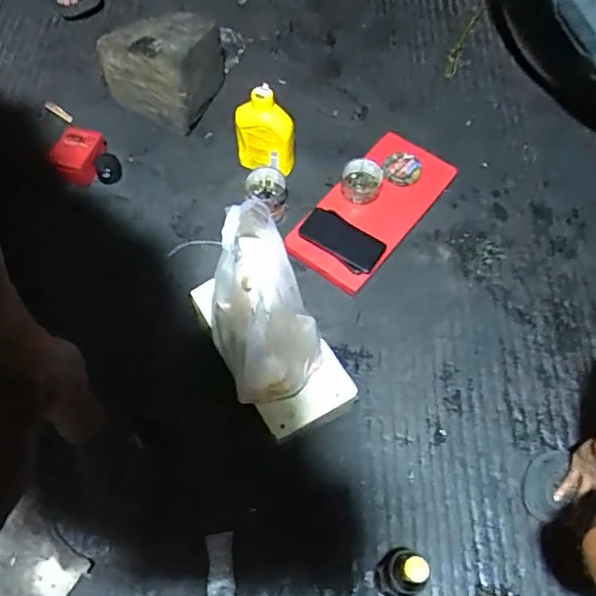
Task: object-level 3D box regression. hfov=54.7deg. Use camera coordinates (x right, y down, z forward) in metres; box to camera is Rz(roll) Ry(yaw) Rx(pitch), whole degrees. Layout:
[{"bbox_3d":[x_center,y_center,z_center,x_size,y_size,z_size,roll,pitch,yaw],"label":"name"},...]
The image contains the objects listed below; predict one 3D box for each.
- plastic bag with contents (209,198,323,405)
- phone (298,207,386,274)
[{"bbox_3d":[-0.064,-0.009,0.831,0.139,0.273,0.251,-22,62,-12],"label":"plastic bag with contents"},{"bbox_3d":[0.085,-0.113,1.109,0.165,0.013,0.074,33,75,19],"label":"phone"}]

